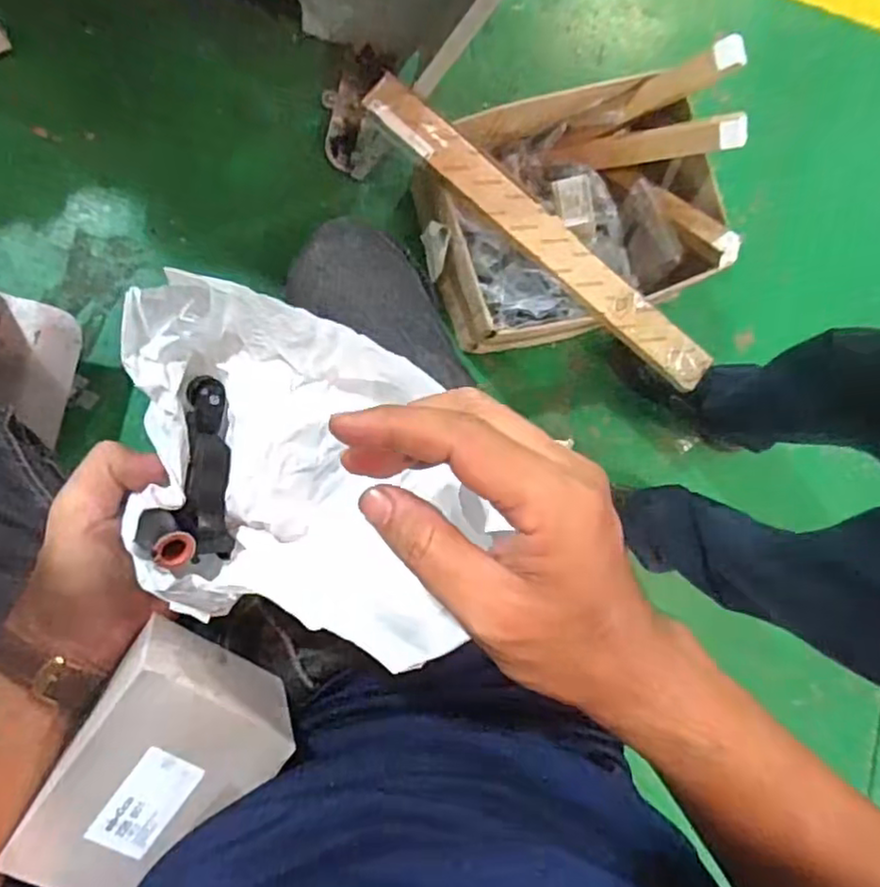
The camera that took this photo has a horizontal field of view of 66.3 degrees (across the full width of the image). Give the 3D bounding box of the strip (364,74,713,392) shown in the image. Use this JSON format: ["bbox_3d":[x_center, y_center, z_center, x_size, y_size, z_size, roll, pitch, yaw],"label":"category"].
[{"bbox_3d":[0.146,-0.279,0.917,0.582,0.031,0.062,40,83,-6],"label":"strip"}]

